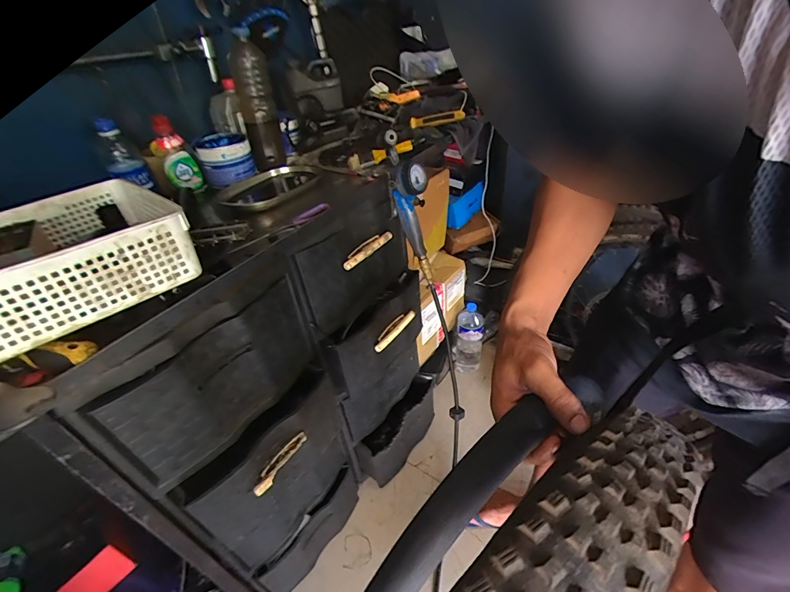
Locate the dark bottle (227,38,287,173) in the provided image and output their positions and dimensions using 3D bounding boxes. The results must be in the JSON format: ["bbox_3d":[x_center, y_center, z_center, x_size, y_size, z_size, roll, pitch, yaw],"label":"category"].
[{"bbox_3d":[-0.303,-0.414,0.840,0.084,0.237,0.079,-14,39,-9],"label":"dark bottle"}]

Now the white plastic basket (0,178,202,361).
[{"bbox_3d":[-0.436,-0.067,0.494,0.231,0.085,0.332,-35,46,-30],"label":"white plastic basket"}]

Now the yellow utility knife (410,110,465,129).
[{"bbox_3d":[0.100,-0.421,0.893,0.129,0.022,0.030,-9,39,-3],"label":"yellow utility knife"}]

